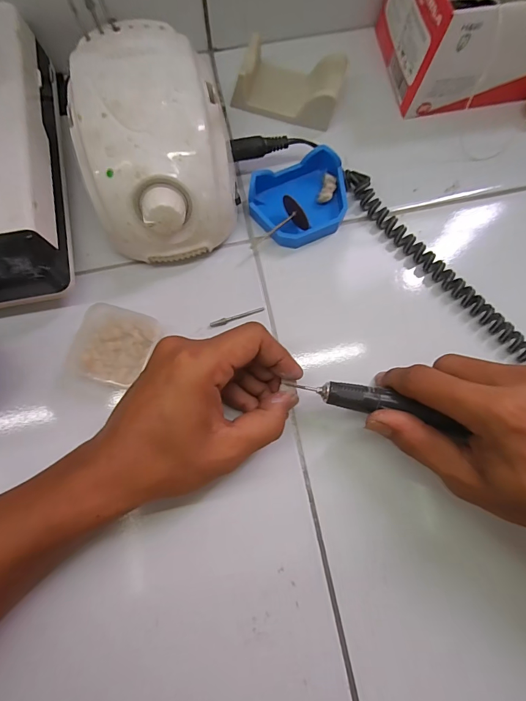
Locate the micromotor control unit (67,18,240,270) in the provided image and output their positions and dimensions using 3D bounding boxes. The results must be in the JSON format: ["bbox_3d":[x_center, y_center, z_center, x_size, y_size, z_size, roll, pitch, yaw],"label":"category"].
[{"bbox_3d":[-0.075,-0.144,0.268,0.097,0.083,0.138,-11,80,-3],"label":"micromotor control unit"}]

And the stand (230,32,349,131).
[{"bbox_3d":[0.023,-0.227,0.313,0.085,0.029,0.047,16,80,3],"label":"stand"}]

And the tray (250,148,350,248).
[{"bbox_3d":[0.031,-0.121,0.294,0.078,0.026,0.060,-25,81,-5],"label":"tray"}]

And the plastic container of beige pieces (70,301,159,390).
[{"bbox_3d":[-0.110,-0.004,0.271,0.052,0.014,0.055,17,80,3],"label":"plastic container of beige pieces"}]

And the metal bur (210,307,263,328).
[{"bbox_3d":[-0.020,-0.026,0.286,0.043,0.004,0.005,-18,80,-4],"label":"metal bur"}]

